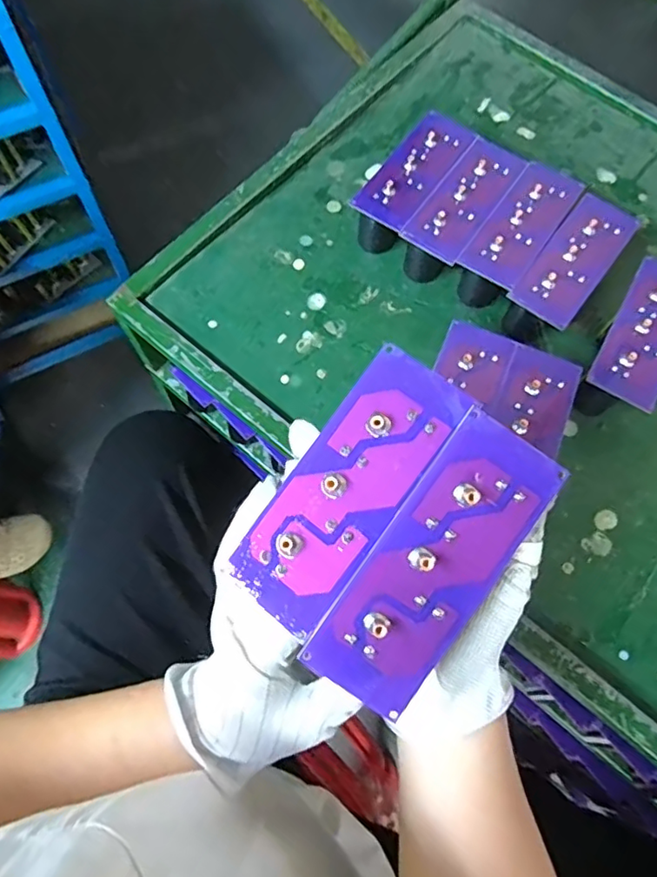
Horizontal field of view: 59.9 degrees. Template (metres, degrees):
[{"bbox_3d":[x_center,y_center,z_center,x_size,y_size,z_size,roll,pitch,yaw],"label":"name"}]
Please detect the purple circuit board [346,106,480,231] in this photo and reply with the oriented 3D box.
[{"bbox_3d":[0.080,-0.244,0.516,0.052,0.005,0.133,35,74,7],"label":"purple circuit board"}]

